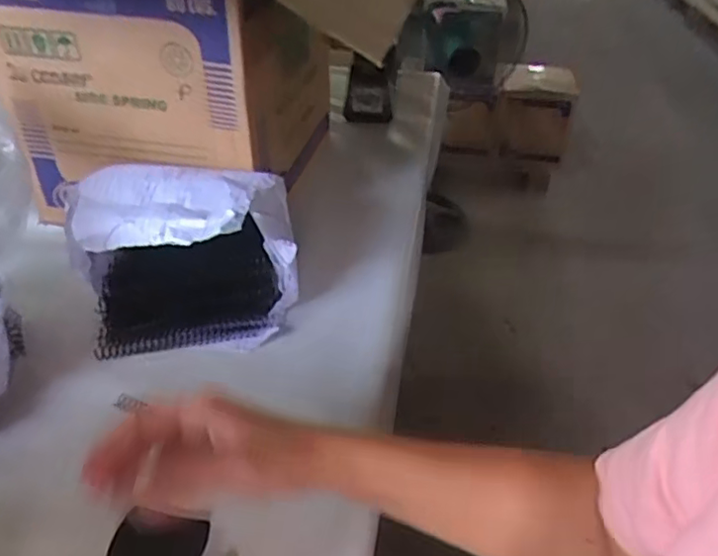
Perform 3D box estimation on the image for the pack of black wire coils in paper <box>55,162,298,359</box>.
[{"bbox_3d":[-0.164,-0.020,0.574,0.205,0.120,0.140,-6,40,-10],"label":"pack of black wire coils in paper"}]

